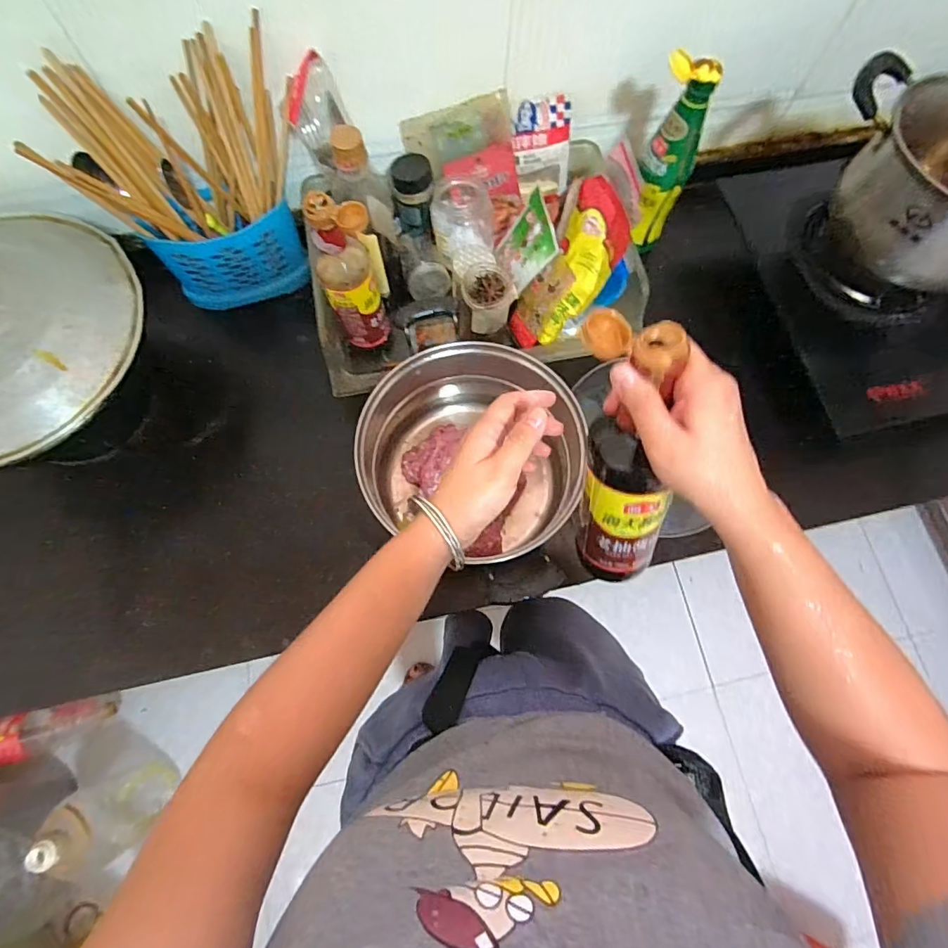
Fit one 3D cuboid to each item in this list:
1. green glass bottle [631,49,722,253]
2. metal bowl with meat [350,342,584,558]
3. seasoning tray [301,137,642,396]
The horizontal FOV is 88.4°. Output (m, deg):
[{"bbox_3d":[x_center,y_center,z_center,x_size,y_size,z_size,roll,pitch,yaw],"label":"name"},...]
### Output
[{"bbox_3d":[0.247,-0.405,0.637,0.077,0.223,0.053,24,74,5],"label":"green glass bottle"},{"bbox_3d":[-0.008,-0.022,0.589,0.231,0.142,0.227,22,74,4],"label":"metal bowl with meat"},{"bbox_3d":[-0.003,-0.304,0.626,0.436,0.231,0.275,-16,75,-7],"label":"seasoning tray"}]

